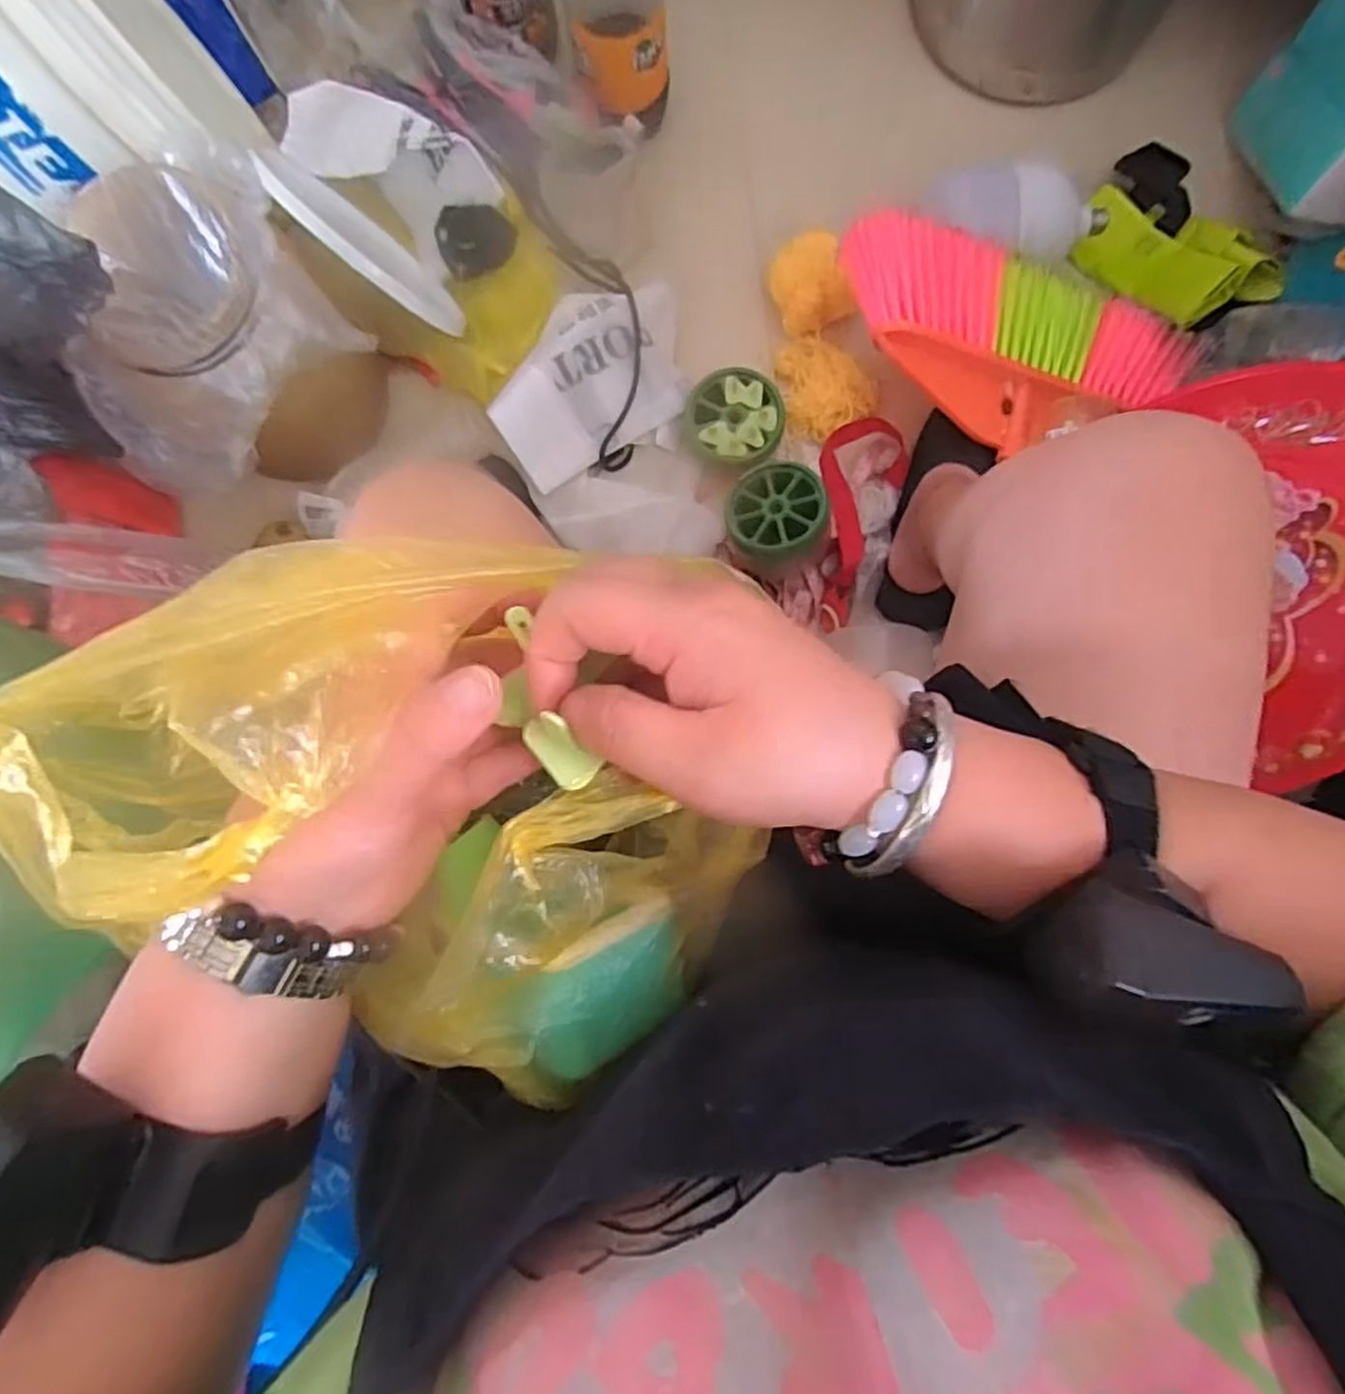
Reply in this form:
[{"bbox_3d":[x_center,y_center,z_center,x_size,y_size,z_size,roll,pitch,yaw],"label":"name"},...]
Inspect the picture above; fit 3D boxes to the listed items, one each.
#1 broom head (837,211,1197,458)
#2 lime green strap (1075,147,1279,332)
[{"bbox_3d":[0.343,-0.332,0.750,0.402,0.065,0.162,10,86,-17],"label":"broom head"},{"bbox_3d":[0.531,-0.496,0.817,0.126,0.066,0.227,-37,69,32],"label":"lime green strap"}]

